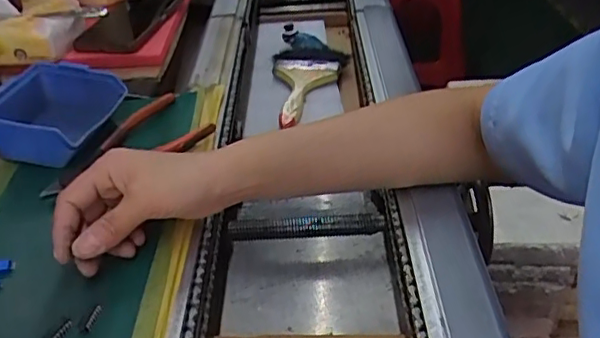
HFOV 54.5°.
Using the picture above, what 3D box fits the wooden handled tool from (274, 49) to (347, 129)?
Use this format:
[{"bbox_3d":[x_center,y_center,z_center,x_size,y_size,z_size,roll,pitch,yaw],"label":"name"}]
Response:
[{"bbox_3d":[0.013,-0.115,0.794,0.099,0.032,0.200,-3,37,4],"label":"wooden handled tool"}]

